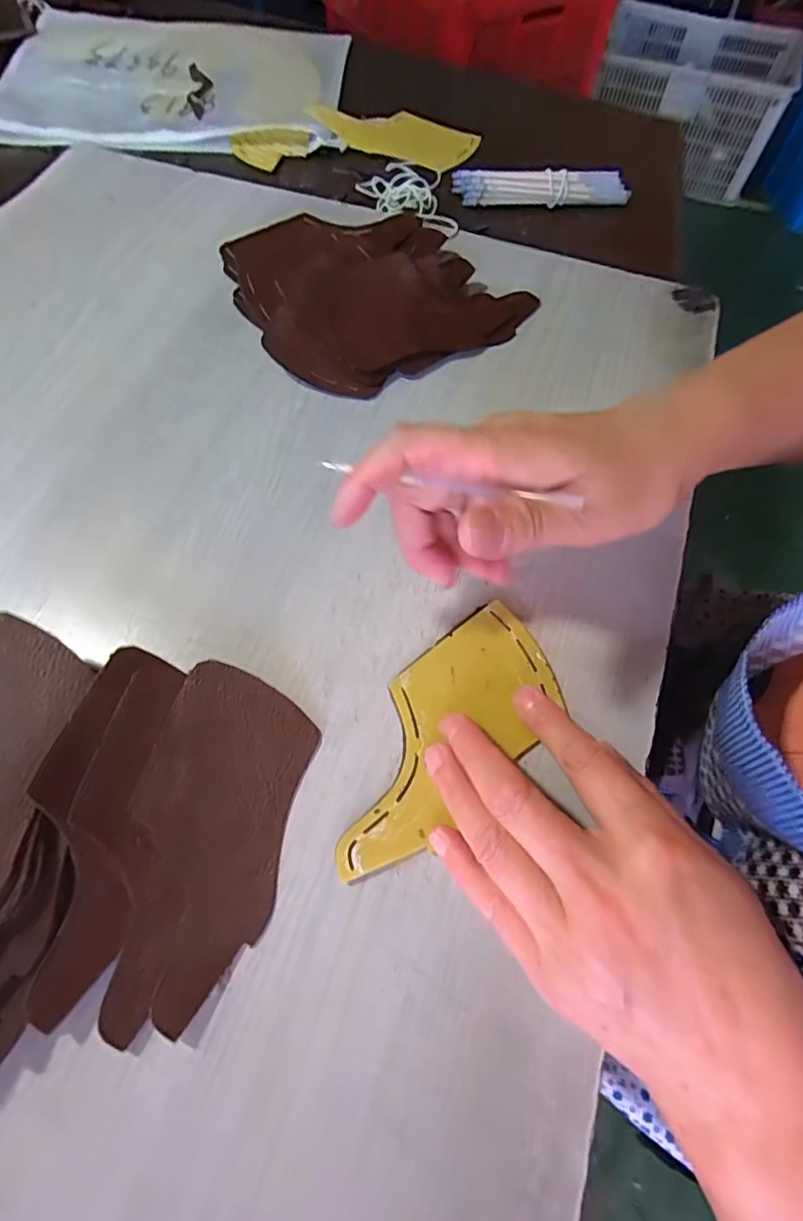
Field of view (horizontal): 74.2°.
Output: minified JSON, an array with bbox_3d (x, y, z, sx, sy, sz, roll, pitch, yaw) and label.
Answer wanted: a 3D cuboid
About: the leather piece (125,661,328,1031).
[{"bbox_3d":[-0.083,0.093,0.231,0.066,0.013,0.134,11,65,5],"label":"leather piece"}]

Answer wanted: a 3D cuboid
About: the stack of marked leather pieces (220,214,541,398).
[{"bbox_3d":[-0.014,-0.231,0.369,0.190,0.044,0.152,-26,68,-12],"label":"stack of marked leather pieces"}]

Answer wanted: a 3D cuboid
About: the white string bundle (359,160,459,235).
[{"bbox_3d":[0.017,-0.351,0.443,0.101,0.007,0.072,29,68,12],"label":"white string bundle"}]

